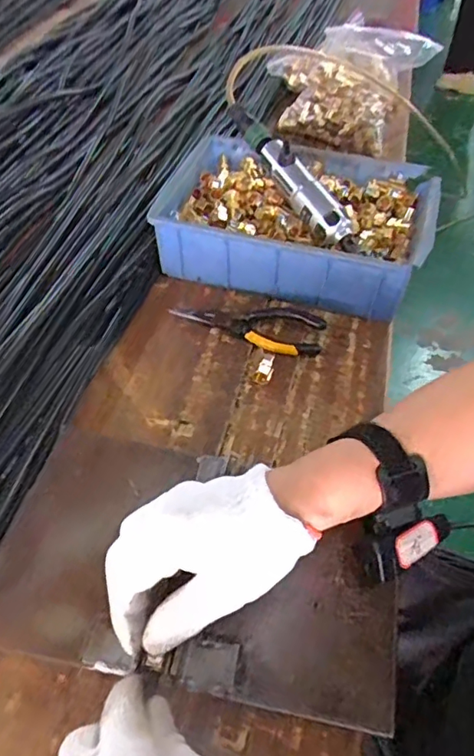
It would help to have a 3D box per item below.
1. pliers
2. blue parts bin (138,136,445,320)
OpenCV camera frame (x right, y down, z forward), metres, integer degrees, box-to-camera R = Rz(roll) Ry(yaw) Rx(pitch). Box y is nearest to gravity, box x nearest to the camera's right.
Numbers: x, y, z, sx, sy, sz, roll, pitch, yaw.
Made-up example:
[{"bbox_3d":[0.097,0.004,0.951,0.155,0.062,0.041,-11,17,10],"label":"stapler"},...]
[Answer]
[{"bbox_3d":[0.010,-0.059,0.580,0.163,0.016,0.050,12,51,10],"label":"pliers"},{"bbox_3d":[0.072,-0.195,0.647,0.290,0.085,0.210,12,51,10],"label":"blue parts bin"}]

